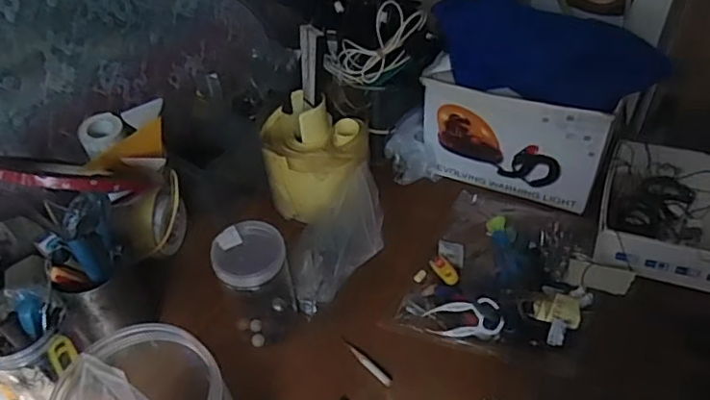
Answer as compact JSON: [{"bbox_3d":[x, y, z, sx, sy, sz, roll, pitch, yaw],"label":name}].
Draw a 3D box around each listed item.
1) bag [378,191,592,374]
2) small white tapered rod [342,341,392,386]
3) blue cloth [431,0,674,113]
[{"bbox_3d":[0.154,0.075,0.590,0.173,0.026,0.195,15,49,19],"label":"bag"},{"bbox_3d":[0.012,0.157,0.544,0.060,0.004,0.009,33,57,32],"label":"small white tapered rod"},{"bbox_3d":[0.199,-0.159,0.597,0.227,0.023,0.105,11,81,14],"label":"blue cloth"}]

